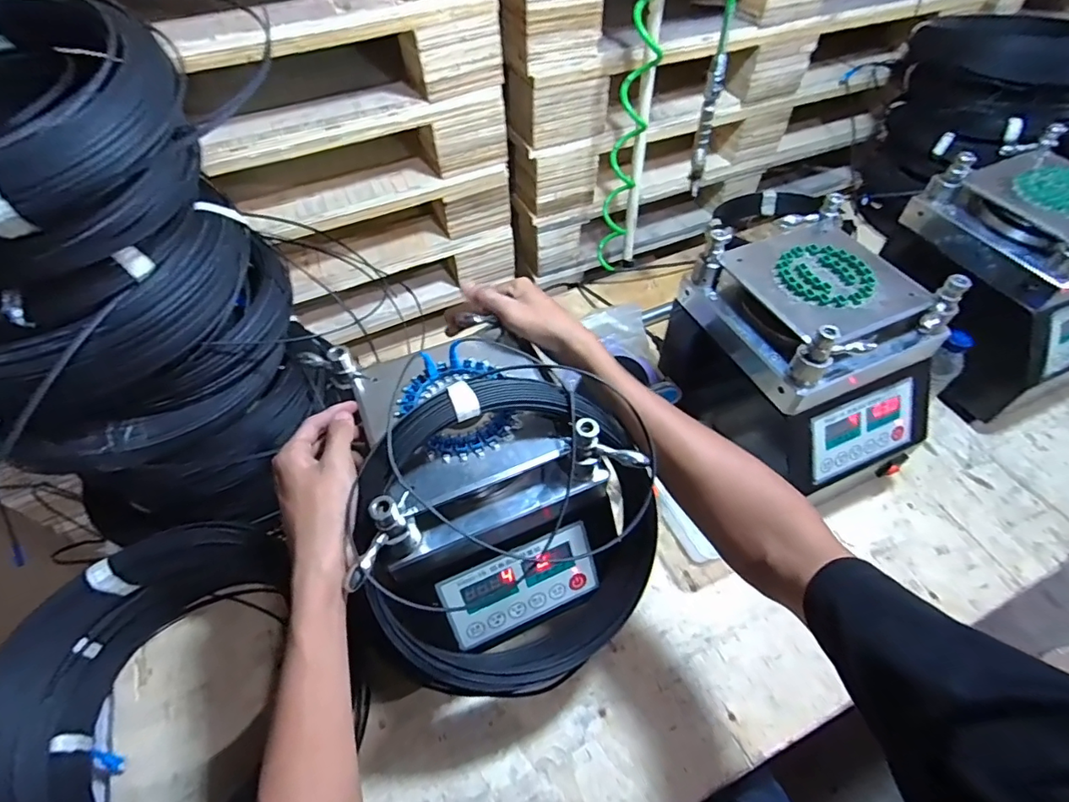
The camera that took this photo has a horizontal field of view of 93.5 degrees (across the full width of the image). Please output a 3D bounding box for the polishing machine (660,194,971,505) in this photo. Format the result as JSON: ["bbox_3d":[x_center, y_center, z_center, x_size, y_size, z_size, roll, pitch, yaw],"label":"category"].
[{"bbox_3d":[0.341,-0.048,0.650,0.216,0.256,0.283,-21,56,-13],"label":"polishing machine"}]

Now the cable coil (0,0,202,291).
[{"bbox_3d":[-0.464,-0.220,0.427,0.251,0.131,0.273,-1,54,1],"label":"cable coil"}]

